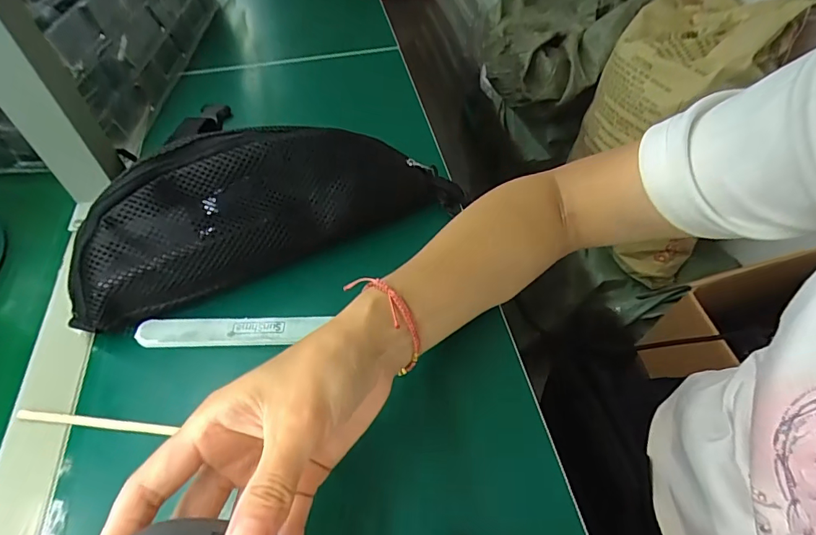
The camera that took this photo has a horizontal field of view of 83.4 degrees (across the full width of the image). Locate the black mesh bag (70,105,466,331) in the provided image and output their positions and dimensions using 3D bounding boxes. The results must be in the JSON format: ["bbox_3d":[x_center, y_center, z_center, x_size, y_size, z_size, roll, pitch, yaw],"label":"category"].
[{"bbox_3d":[-0.107,-0.050,0.348,0.295,0.097,0.072,-24,55,-15],"label":"black mesh bag"}]

